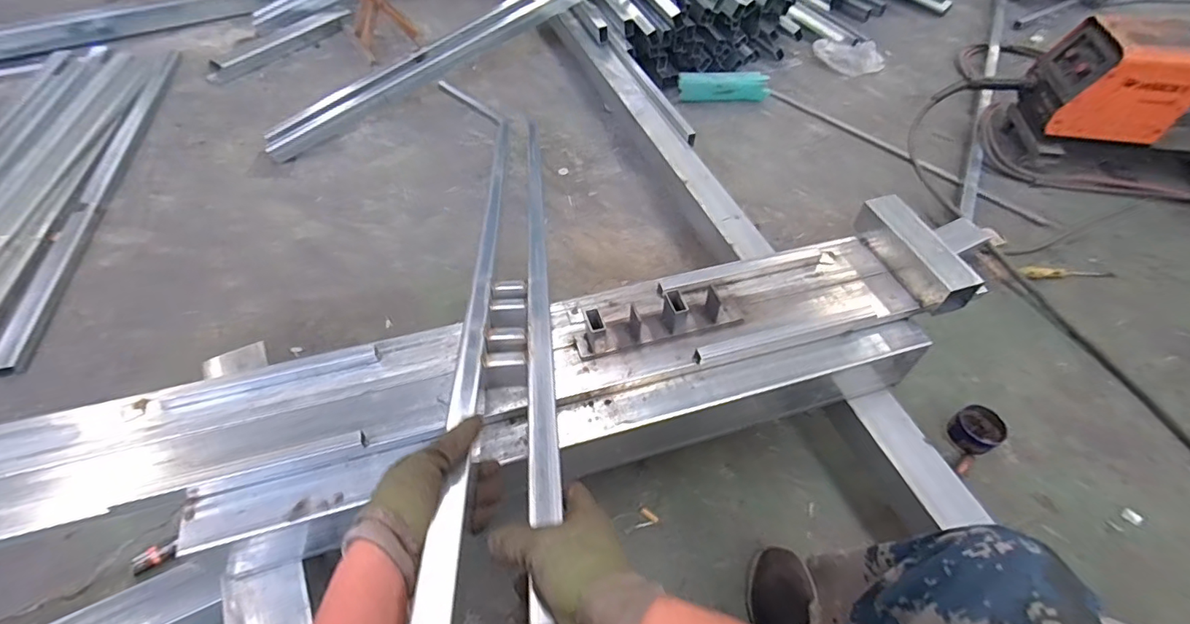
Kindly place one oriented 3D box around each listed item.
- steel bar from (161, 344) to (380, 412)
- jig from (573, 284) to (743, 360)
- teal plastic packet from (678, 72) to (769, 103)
[{"bbox_3d":[-0.425,0.086,0.707,0.261,0.018,0.026,-15,53,-11],"label":"steel bar"},{"bbox_3d":[0.091,-0.002,0.758,0.247,0.055,0.083,-12,53,-9],"label":"jig"},{"bbox_3d":[0.397,-0.693,1.630,0.279,0.076,0.070,2,52,2],"label":"teal plastic packet"}]

